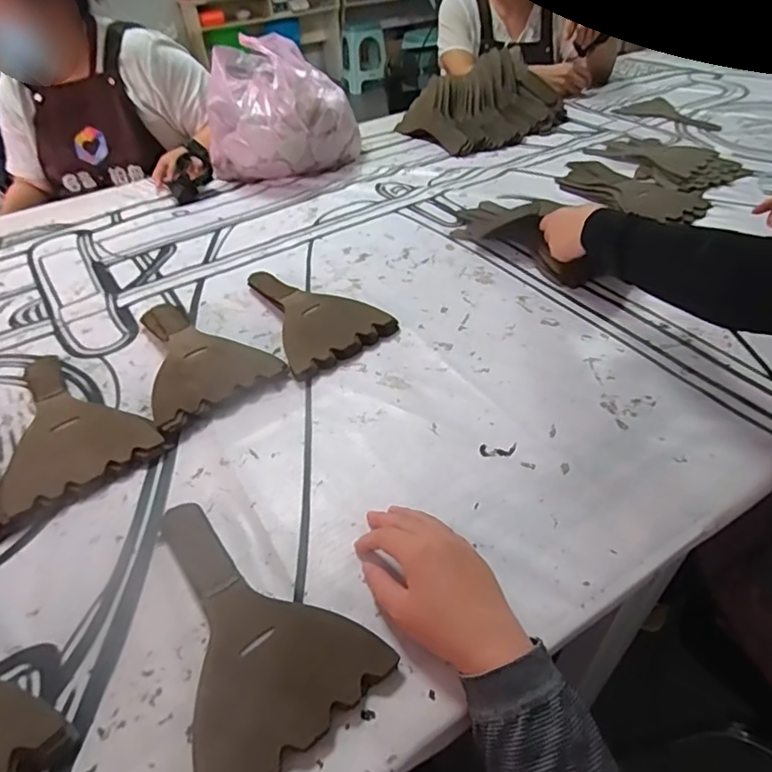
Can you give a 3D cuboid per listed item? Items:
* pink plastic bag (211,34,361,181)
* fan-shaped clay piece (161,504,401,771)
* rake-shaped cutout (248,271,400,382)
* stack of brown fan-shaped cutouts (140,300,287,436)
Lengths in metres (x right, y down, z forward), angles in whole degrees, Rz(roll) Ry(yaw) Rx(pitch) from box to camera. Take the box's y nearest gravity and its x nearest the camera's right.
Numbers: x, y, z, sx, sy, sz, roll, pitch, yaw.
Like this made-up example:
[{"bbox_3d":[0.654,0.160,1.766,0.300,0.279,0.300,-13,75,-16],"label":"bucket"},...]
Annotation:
[{"bbox_3d":[-0.215,-0.569,1.109,0.290,0.224,0.275,-7,41,-3],"label":"pink plastic bag"},{"bbox_3d":[-0.121,0.173,0.428,0.139,0.028,0.235,-29,47,-25],"label":"fan-shaped clay piece"},{"bbox_3d":[-0.119,-0.108,0.726,0.152,0.040,0.245,-31,48,-27],"label":"rake-shaped cutout"},{"bbox_3d":[-0.259,-0.048,0.672,0.148,0.043,0.244,-31,48,-27],"label":"stack of brown fan-shaped cutouts"}]

